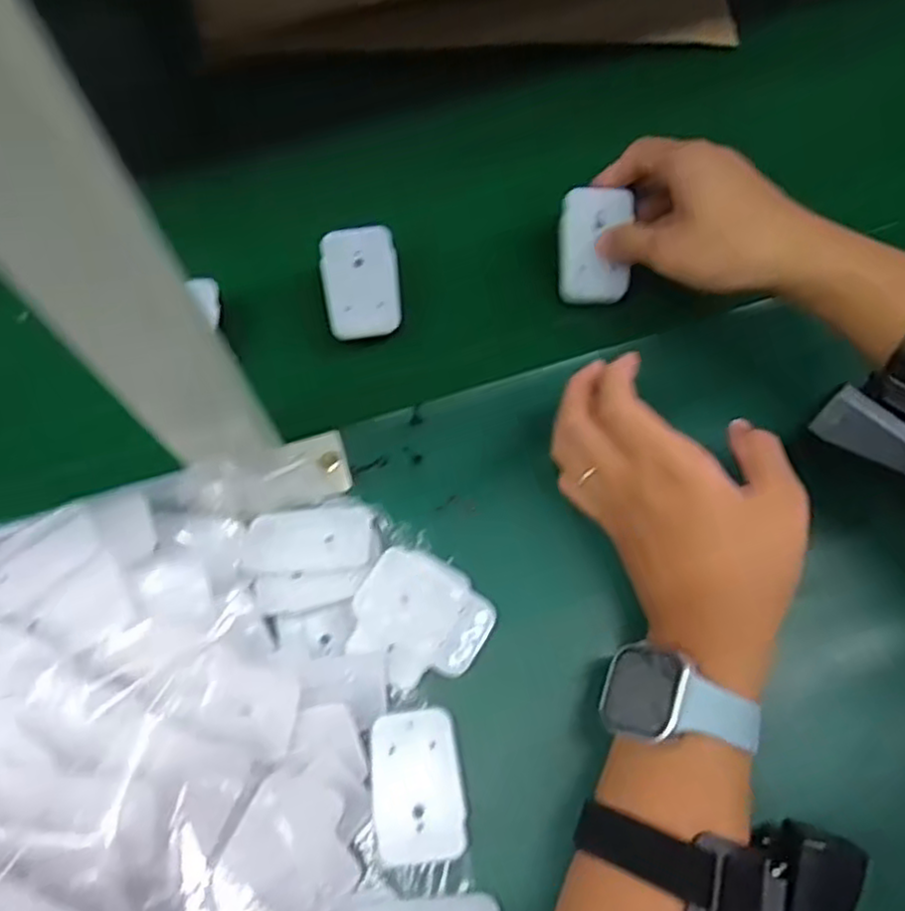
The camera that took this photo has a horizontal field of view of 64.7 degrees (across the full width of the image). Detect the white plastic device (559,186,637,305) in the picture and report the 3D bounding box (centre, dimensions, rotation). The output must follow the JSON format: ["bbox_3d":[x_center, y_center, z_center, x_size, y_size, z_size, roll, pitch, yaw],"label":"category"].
[{"bbox_3d":[0.092,-0.136,0.462,0.044,0.011,0.073,0,90,8],"label":"white plastic device"}]

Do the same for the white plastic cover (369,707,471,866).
[{"bbox_3d":[-0.016,0.161,0.349,0.044,0.004,0.067,-9,67,-3],"label":"white plastic cover"}]

